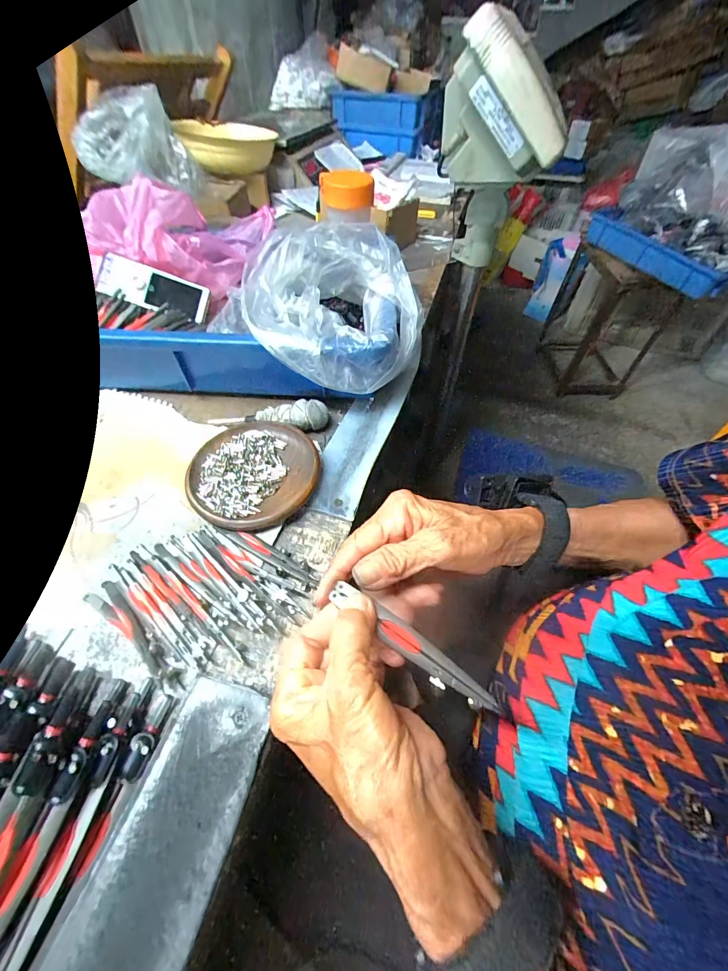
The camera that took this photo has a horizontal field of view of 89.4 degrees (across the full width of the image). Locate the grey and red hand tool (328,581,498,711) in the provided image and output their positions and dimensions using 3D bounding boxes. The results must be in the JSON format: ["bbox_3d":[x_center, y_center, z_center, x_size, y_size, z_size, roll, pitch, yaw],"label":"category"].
[{"bbox_3d":[0.027,0.089,0.203,0.101,0.005,0.016,34,58,12],"label":"grey and red hand tool"}]

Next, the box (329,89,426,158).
[{"bbox_3d":[0.037,-1.077,1.101,0.268,0.127,0.074,4,52,2],"label":"box"}]

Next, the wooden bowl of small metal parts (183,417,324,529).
[{"bbox_3d":[-0.098,-0.010,0.332,0.108,0.021,0.112,1,52,-1],"label":"wooden bowl of small metal parts"}]

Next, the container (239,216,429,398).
[{"bbox_3d":[-0.034,-0.186,0.380,0.168,0.101,0.167,-11,53,-10],"label":"container"}]

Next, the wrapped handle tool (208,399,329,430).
[{"bbox_3d":[-0.097,-0.070,0.373,0.120,0.028,0.024,1,52,-1],"label":"wrapped handle tool"}]

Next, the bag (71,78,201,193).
[{"bbox_3d":[-0.360,-0.536,0.576,0.166,0.101,0.114,-16,54,-14],"label":"bag"}]

